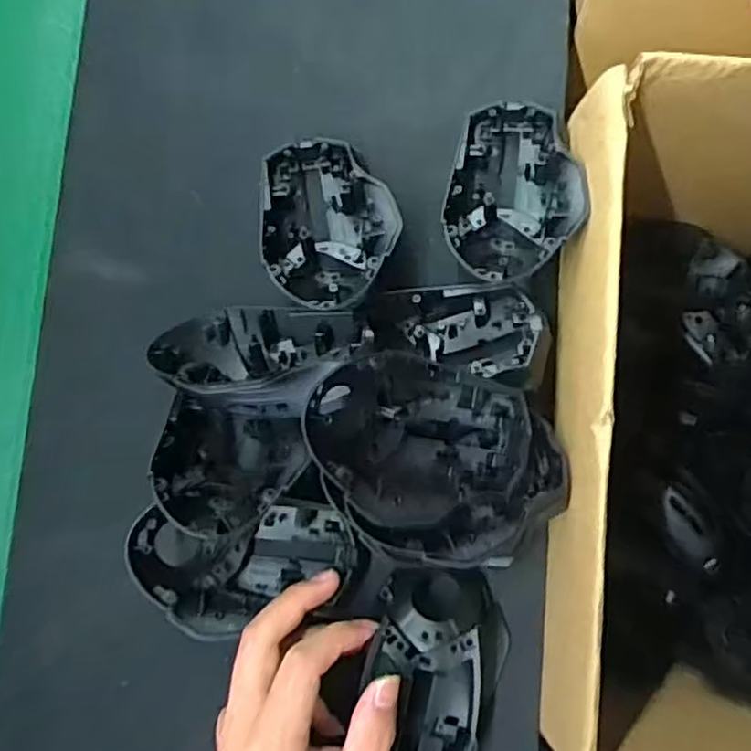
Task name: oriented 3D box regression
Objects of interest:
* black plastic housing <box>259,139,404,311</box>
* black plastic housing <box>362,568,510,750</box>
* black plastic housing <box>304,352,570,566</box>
[{"bbox_3d":[-0.025,-0.086,0.401,0.073,0.045,0.105,-5,82,1],"label":"black plastic housing"},{"bbox_3d":[0.033,0.156,0.379,0.072,0.040,0.100,11,83,3],"label":"black plastic housing"},{"bbox_3d":[0.030,0.042,0.354,0.138,0.065,0.096,15,74,-20],"label":"black plastic housing"}]

